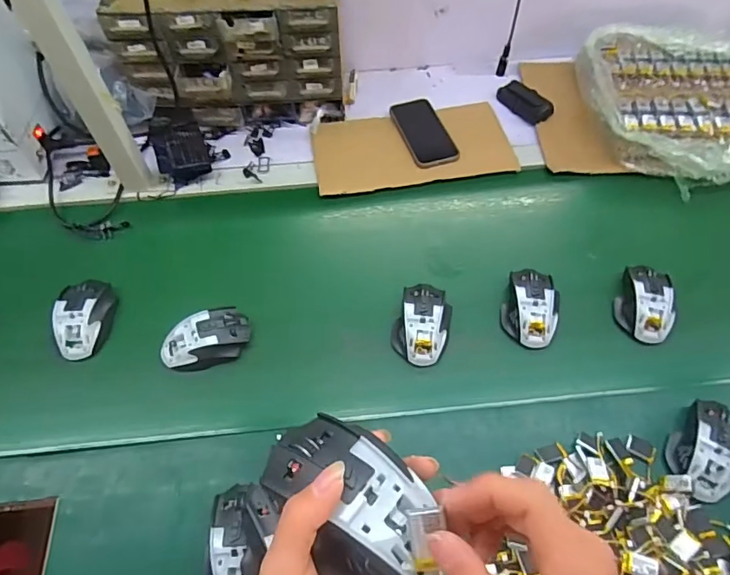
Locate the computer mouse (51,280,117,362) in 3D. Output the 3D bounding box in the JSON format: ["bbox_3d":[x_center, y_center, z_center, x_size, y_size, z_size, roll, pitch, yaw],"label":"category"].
[{"bbox_3d":[-0.386,0.041,0.673,0.068,0.037,0.113,-1,59,0],"label":"computer mouse"}]

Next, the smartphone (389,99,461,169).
[{"bbox_3d":[0.102,-0.272,0.853,0.079,0.006,0.153,-16,61,-9],"label":"smartphone"}]

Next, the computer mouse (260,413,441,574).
[{"bbox_3d":[-0.006,0.121,0.279,0.111,0.031,0.067,40,67,21],"label":"computer mouse"}]

